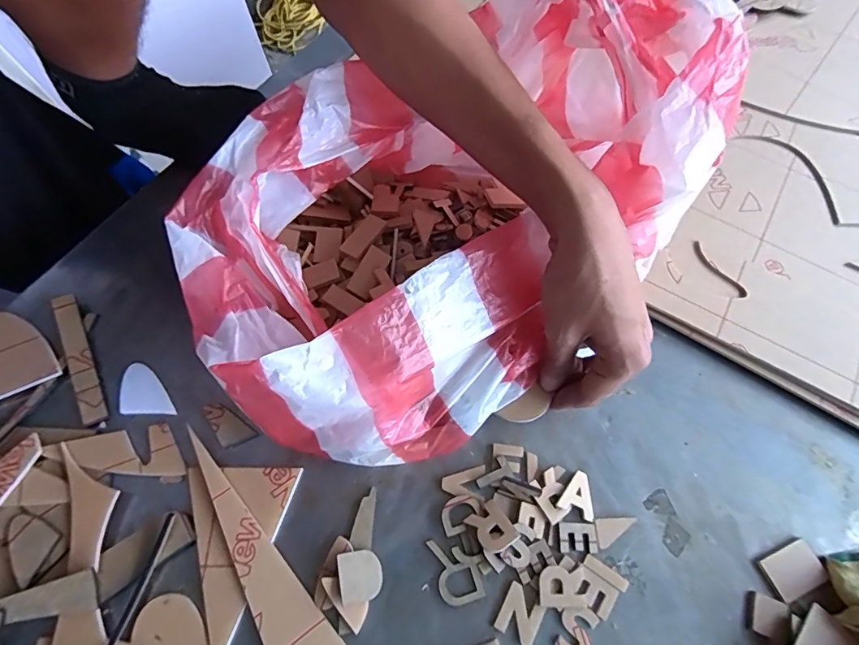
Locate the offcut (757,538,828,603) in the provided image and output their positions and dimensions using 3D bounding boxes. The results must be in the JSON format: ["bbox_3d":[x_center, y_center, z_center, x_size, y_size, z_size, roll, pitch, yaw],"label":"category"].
[{"bbox_3d":[0.234,0.159,0.303,0.037,0.004,0.026,-22,67,-11],"label":"offcut"}]

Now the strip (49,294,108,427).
[{"bbox_3d":[-0.258,0.026,0.347,0.018,0.005,0.105,-22,70,-23],"label":"strip"}]

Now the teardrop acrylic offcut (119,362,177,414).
[{"bbox_3d":[-0.207,0.052,0.339,0.030,0.004,0.048,-36,70,-17],"label":"teardrop acrylic offcut"}]

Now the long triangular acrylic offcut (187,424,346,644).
[{"bbox_3d":[-0.114,0.147,0.294,0.038,0.008,0.165,-36,70,-17],"label":"long triangular acrylic offcut"}]

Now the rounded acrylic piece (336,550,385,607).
[{"bbox_3d":[-0.042,0.155,0.291,0.027,0.004,0.028,2,61,-27],"label":"rounded acrylic piece"}]

